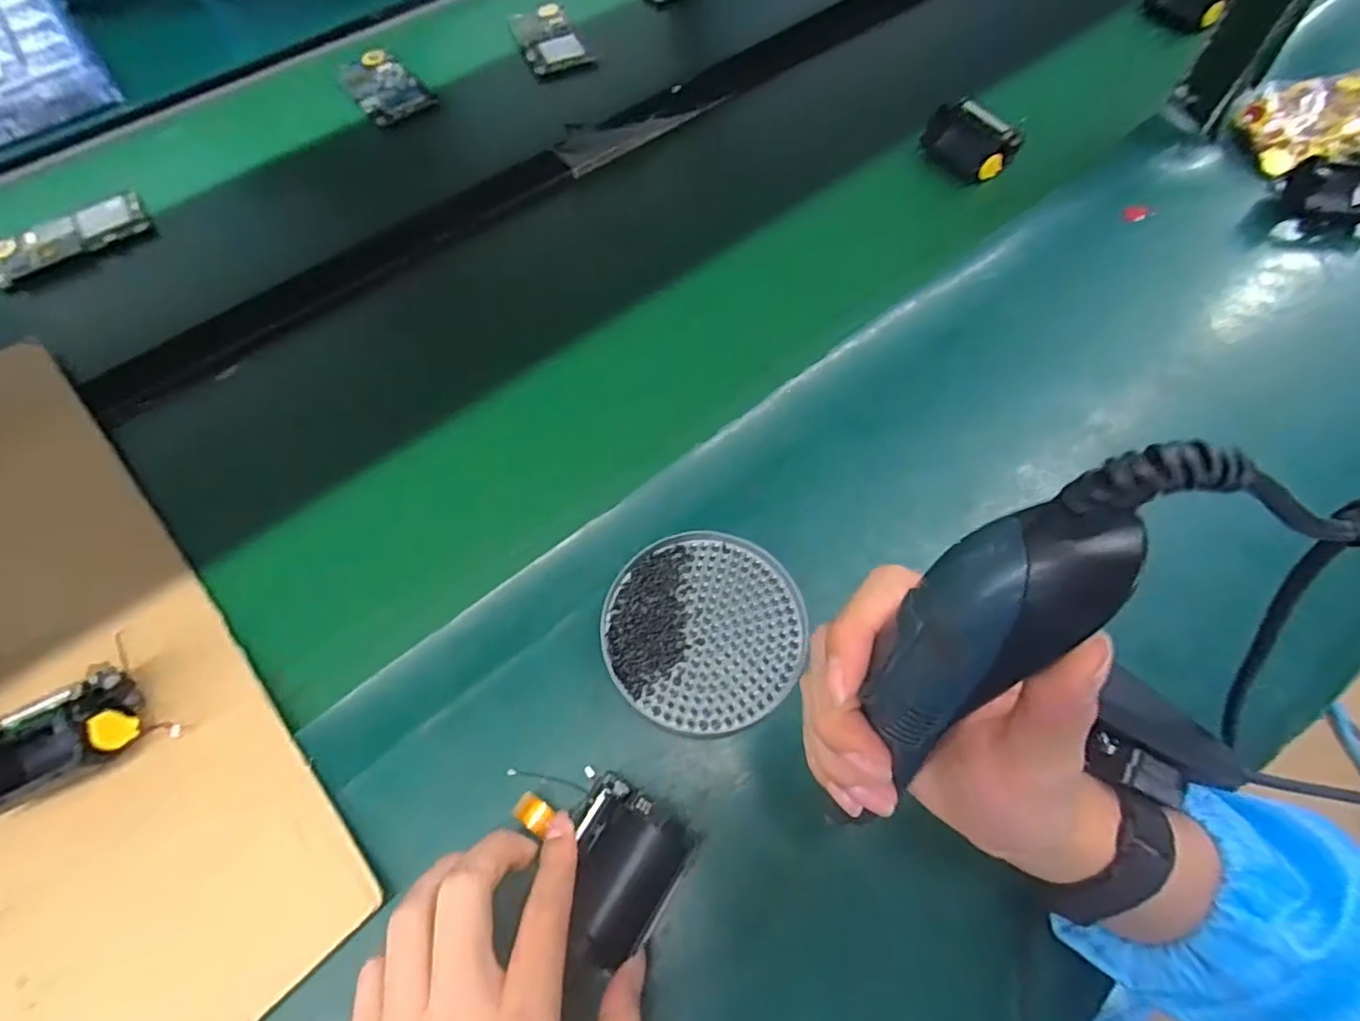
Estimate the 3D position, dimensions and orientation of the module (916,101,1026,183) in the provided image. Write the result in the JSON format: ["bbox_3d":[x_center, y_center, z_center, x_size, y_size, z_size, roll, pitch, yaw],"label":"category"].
[{"bbox_3d":[0.258,-0.333,0.579,0.048,0.032,0.083,-30,66,-13],"label":"module"}]

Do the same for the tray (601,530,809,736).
[{"bbox_3d":[0.015,0.069,0.375,0.112,0.015,0.112,0,63,1],"label":"tray"}]

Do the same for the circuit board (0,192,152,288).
[{"bbox_3d":[-0.527,-0.238,0.555,0.122,0.008,0.061,-35,68,-16],"label":"circuit board"}]

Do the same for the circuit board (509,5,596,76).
[{"bbox_3d":[-0.142,-0.509,0.687,0.062,0.014,0.118,-23,65,-11],"label":"circuit board"}]

